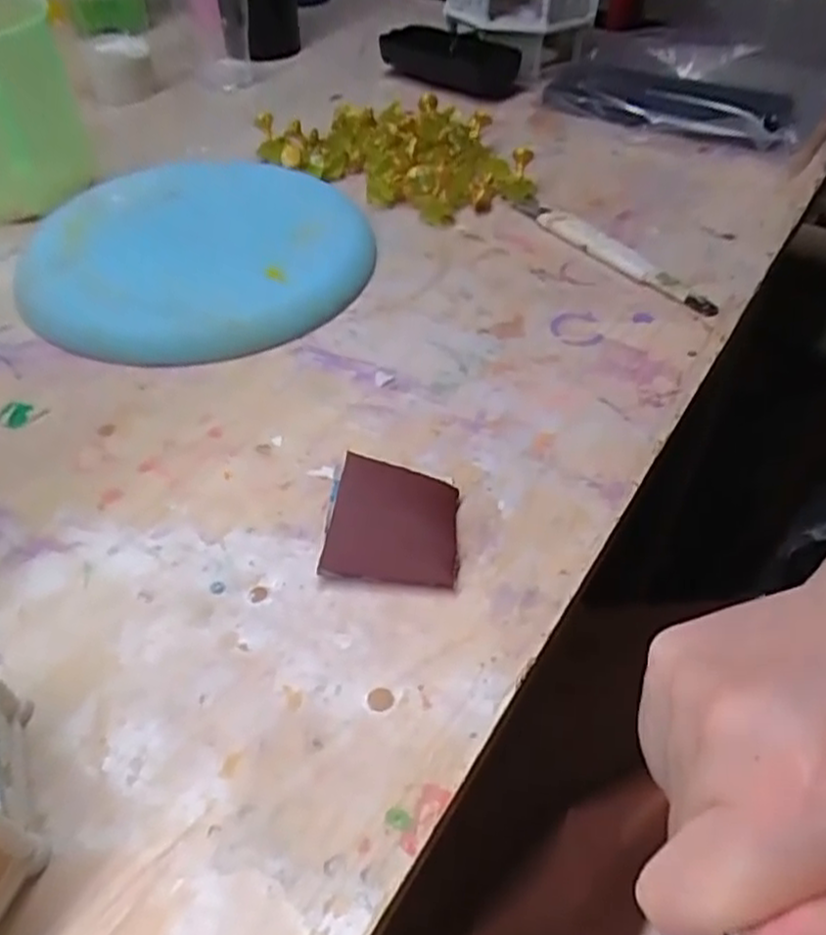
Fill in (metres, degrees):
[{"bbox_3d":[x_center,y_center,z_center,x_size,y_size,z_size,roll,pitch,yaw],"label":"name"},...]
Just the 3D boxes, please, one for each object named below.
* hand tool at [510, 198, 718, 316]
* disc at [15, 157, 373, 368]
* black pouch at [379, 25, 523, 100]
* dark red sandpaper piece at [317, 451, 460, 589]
[{"bbox_3d":[0.105,-0.118,0.406,0.019,0.009,0.137,-31,53,-26],"label":"hand tool"},{"bbox_3d":[-0.113,-0.116,0.393,0.175,0.026,0.167,-6,46,-5],"label":"disc"},{"bbox_3d":[0.026,-0.317,0.582,0.095,0.033,0.057,31,53,27],"label":"black pouch"},{"bbox_3d":[-0.007,0.019,0.271,0.045,0.016,0.047,3,46,4],"label":"dark red sandpaper piece"}]

